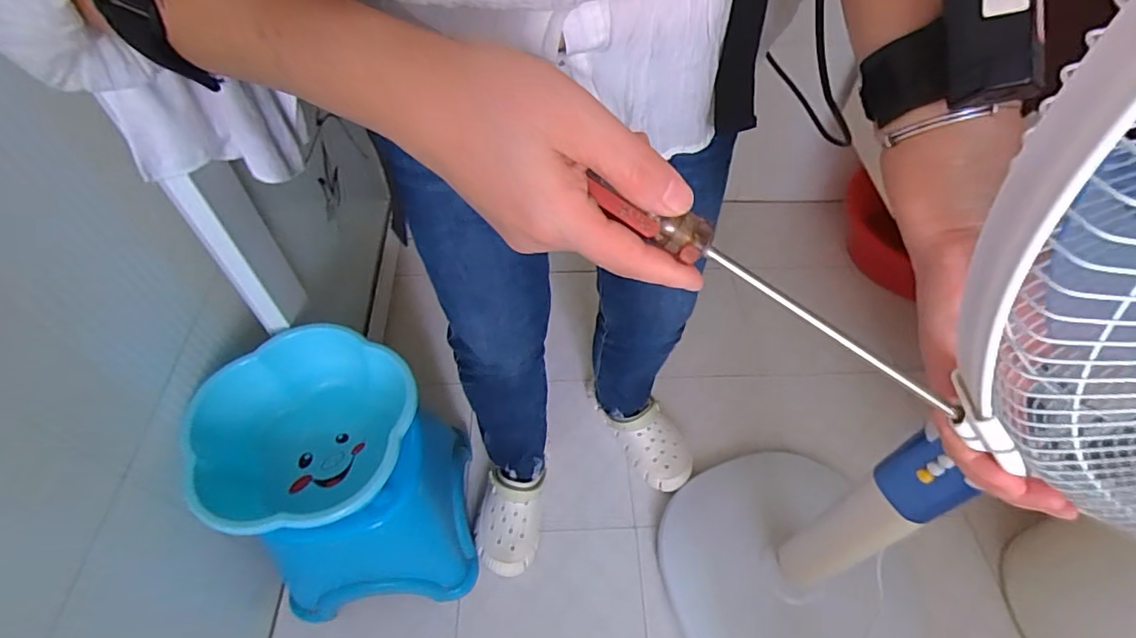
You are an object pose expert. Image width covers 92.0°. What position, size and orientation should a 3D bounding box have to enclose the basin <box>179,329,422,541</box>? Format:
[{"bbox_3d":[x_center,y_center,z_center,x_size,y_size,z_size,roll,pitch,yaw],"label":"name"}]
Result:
[{"bbox_3d":[-0.317,0.151,0.691,0.251,0.115,0.252,1,53,-1],"label":"basin"}]

